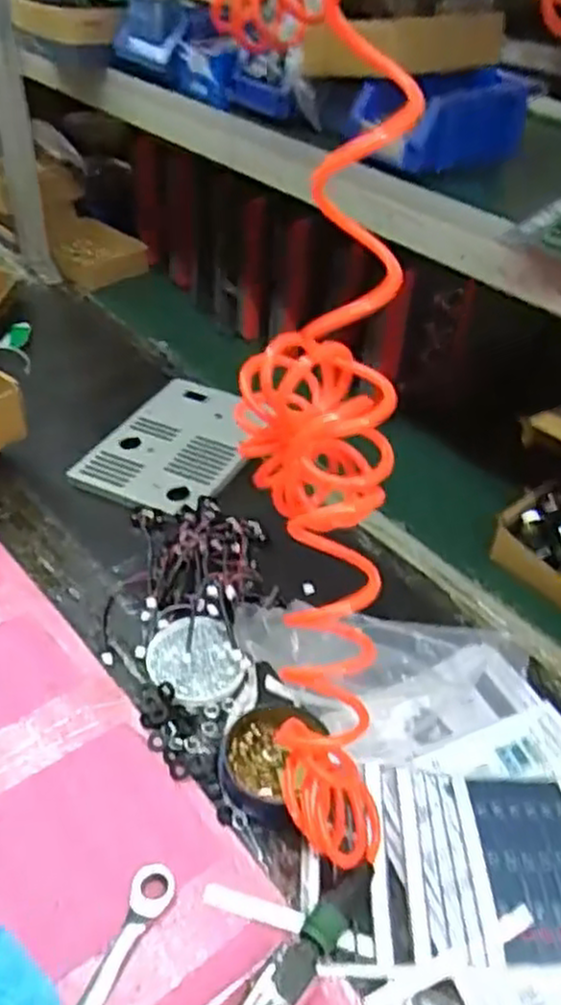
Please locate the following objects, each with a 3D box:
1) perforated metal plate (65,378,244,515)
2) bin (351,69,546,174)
[{"bbox_3d":[-0.133,-0.089,1.017,0.195,0.016,0.279,13,39,18],"label":"perforated metal plate"},{"bbox_3d":[0.160,-0.375,0.732,0.175,0.069,0.095,-21,47,-25],"label":"bin"}]

